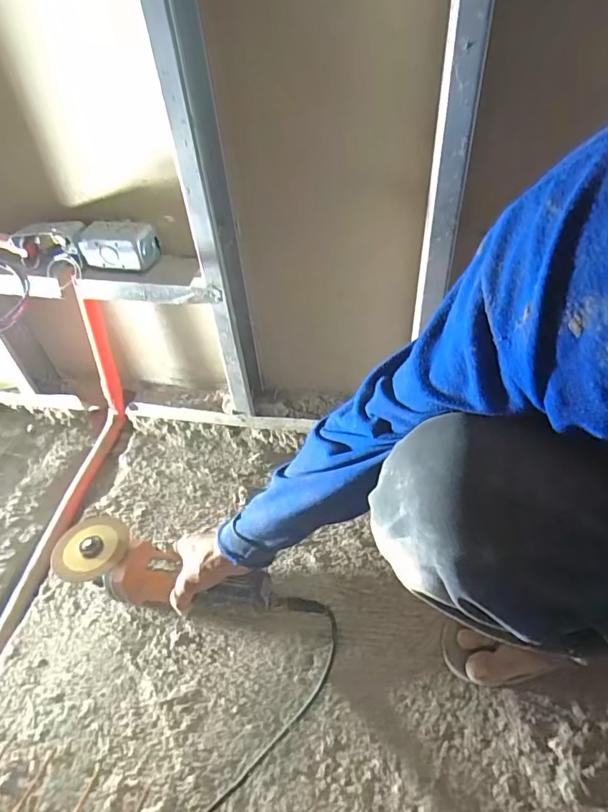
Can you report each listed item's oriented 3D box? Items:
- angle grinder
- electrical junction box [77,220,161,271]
[{"bbox_3d":[-0.149,0.219,0.620,0.332,0.086,0.082,11,46,5],"label":"angle grinder"},{"bbox_3d":[-0.252,-0.219,0.660,0.093,0.051,0.048,1,45,7],"label":"electrical junction box"}]

